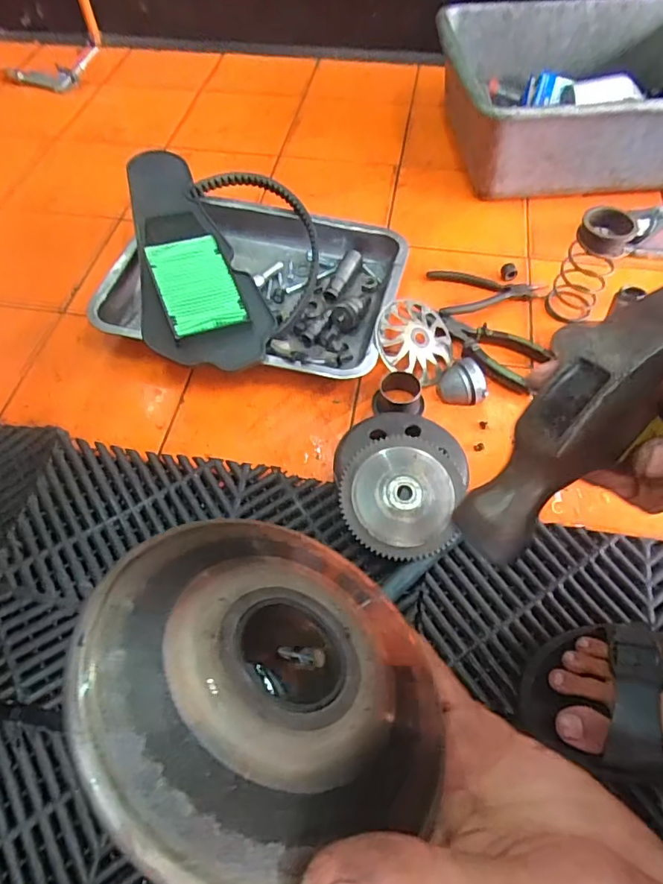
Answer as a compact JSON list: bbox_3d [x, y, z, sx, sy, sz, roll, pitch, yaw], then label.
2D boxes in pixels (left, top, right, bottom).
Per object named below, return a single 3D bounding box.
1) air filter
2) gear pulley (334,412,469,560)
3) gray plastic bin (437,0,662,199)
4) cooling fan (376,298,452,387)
[{"bbox_3d":[-0.167,-0.237,0.650,0.141,0.058,0.347,-12,58,-6],"label":"air filter"},{"bbox_3d":[0.068,0.038,0.526,0.123,0.049,0.155,3,57,3],"label":"gear pulley"},{"bbox_3d":[0.402,-0.521,0.811,0.462,0.158,0.317,-4,57,-2],"label":"gray plastic bin"},{"bbox_3d":[0.099,-0.121,0.624,0.099,0.024,0.098,25,69,-16],"label":"cooling fan"}]

